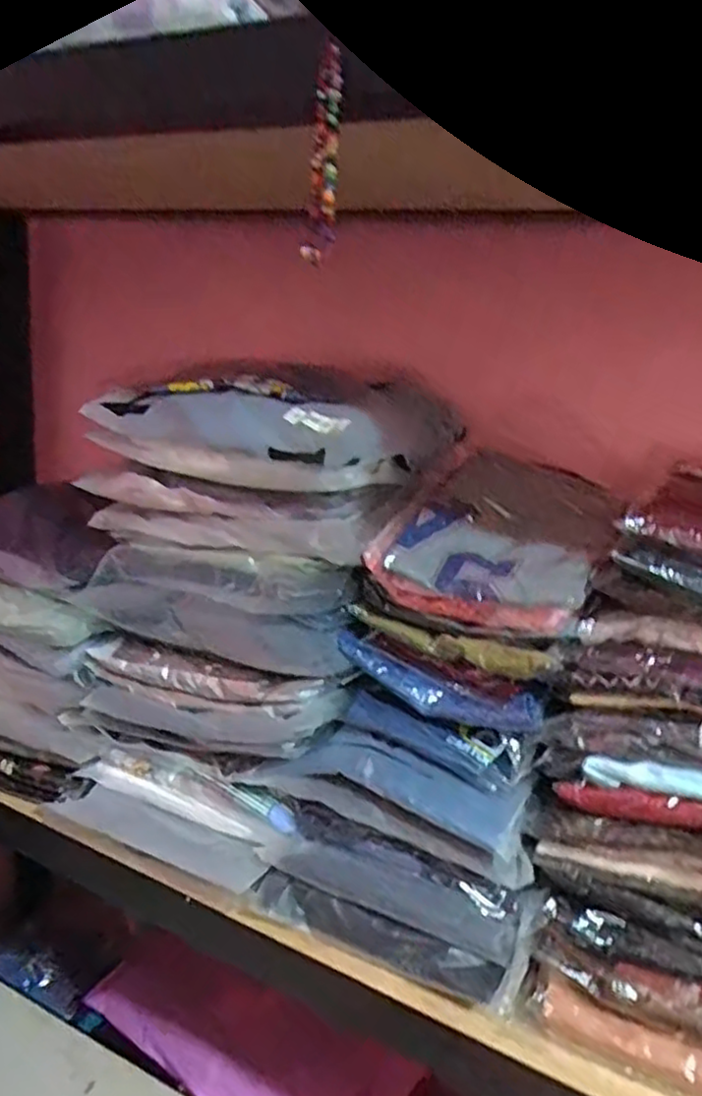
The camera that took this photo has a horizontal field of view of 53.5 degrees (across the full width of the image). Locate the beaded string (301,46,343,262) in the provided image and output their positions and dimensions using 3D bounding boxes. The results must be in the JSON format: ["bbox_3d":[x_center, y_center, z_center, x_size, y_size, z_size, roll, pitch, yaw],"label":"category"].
[{"bbox_3d":[-0.017,-0.241,0.432,0.018,0.117,0.015,3,16,-4],"label":"beaded string"}]

